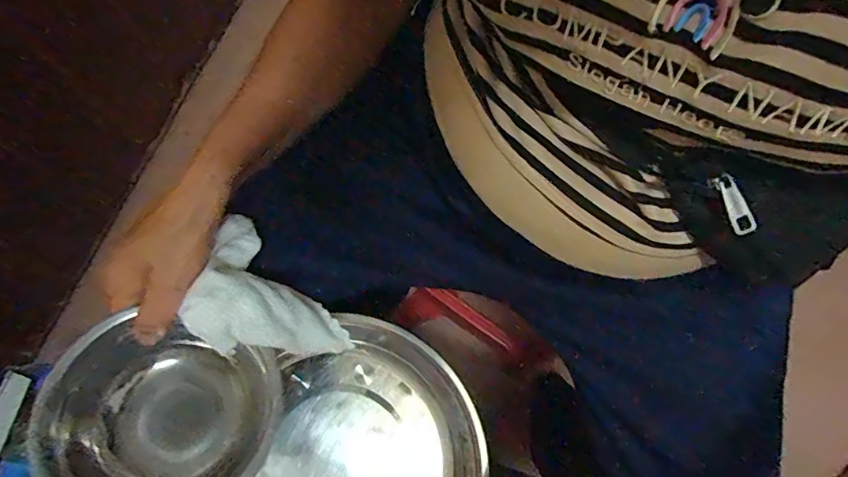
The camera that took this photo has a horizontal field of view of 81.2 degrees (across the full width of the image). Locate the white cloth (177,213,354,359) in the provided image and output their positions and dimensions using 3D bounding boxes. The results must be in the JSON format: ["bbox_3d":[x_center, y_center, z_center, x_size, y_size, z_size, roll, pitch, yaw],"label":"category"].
[{"bbox_3d":[-0.128,0.052,0.368,0.078,0.070,0.124,-41,79,-13],"label":"white cloth"}]

